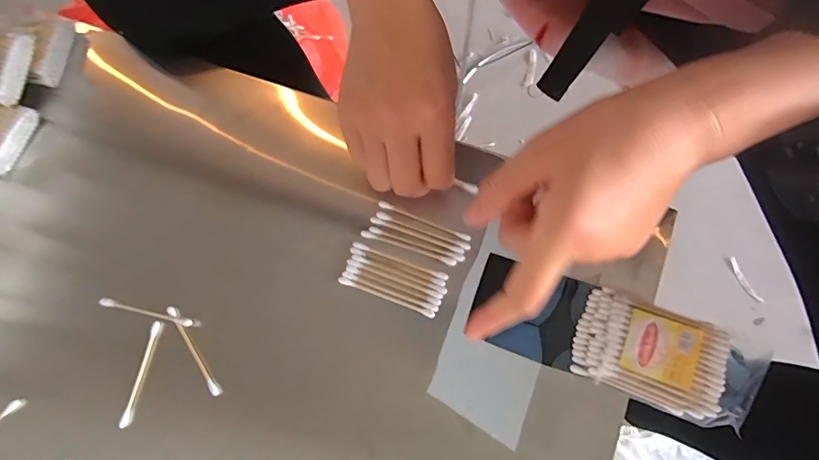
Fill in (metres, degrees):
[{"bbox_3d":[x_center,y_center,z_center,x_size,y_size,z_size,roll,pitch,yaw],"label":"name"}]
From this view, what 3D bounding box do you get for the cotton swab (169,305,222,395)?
[{"bbox_3d":[-0.153,0.083,0.318,0.005,0.006,0.068,-35,77,-4],"label":"cotton swab"}]

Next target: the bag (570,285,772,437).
[{"bbox_3d":[0.165,0.085,0.299,0.108,0.035,0.061,23,78,4],"label":"bag"}]

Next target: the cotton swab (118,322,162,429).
[{"bbox_3d":[-0.189,0.101,0.318,0.006,0.007,0.071,12,78,7],"label":"cotton swab"}]

